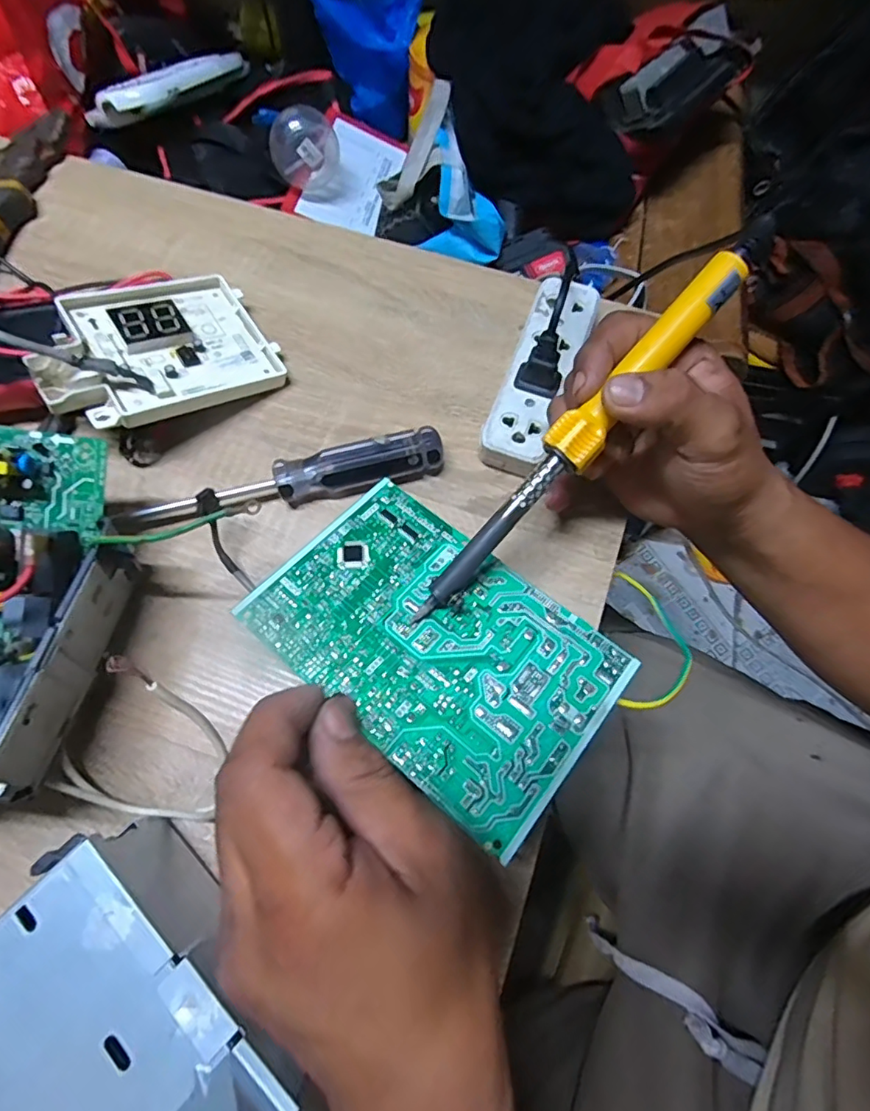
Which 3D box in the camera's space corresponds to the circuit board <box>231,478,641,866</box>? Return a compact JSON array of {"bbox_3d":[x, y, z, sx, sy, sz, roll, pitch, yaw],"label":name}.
[{"bbox_3d":[0.001,0.041,0.272,0.171,0.024,0.111,38,74,13],"label":"circuit board"}]

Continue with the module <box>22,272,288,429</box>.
[{"bbox_3d":[-0.175,-0.133,0.339,0.135,0.019,0.096,-28,81,-30],"label":"module"}]

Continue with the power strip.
[{"bbox_3d":[0.069,-0.121,0.355,0.041,0.029,0.145,20,71,7],"label":"power strip"}]

